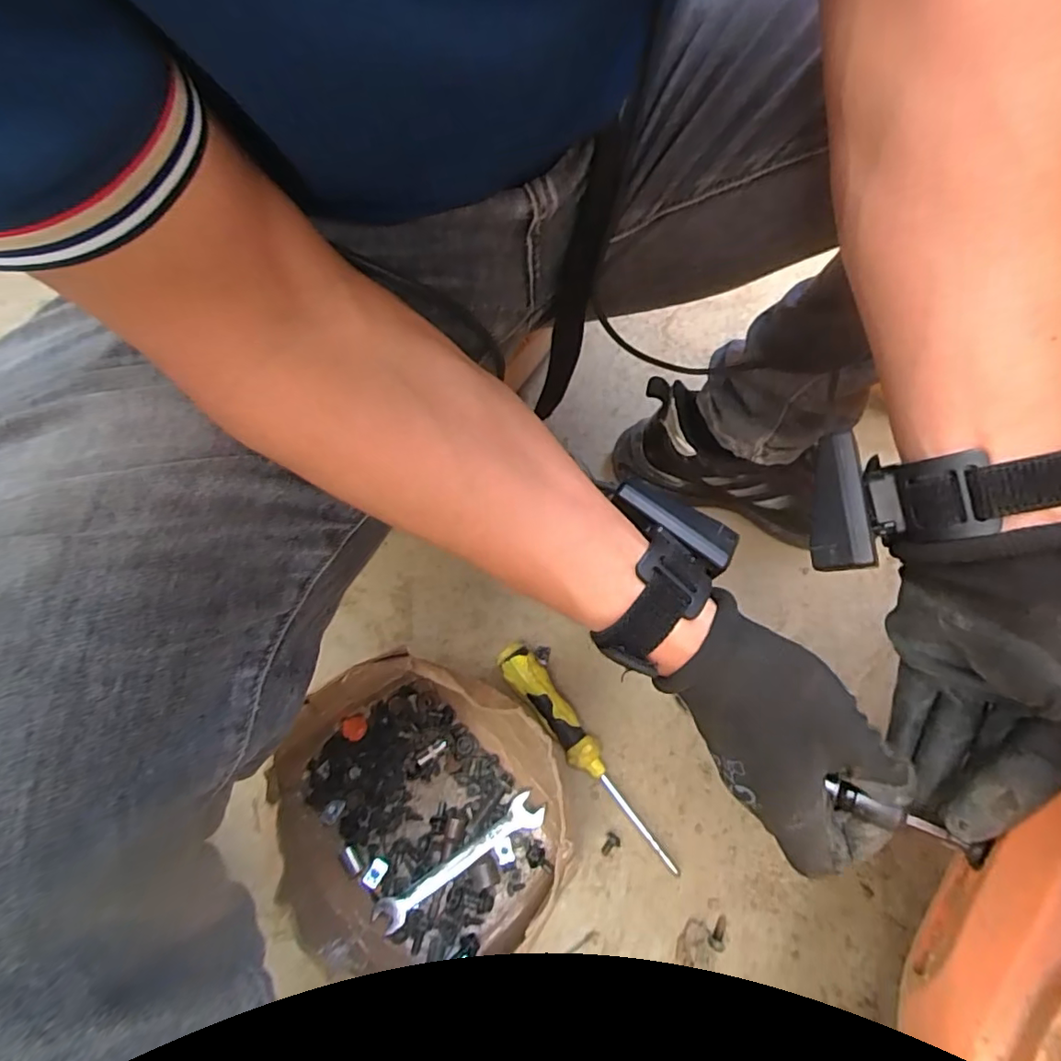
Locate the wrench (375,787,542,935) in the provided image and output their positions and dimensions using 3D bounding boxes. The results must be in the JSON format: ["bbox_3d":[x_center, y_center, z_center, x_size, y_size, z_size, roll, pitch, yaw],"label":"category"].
[{"bbox_3d":[-0.050,0.237,0.401,0.131,0.008,0.023,-30,68,-15],"label":"wrench"}]

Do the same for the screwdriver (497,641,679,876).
[{"bbox_3d":[0.040,0.174,0.440,0.027,0.028,0.196,-33,69,-17],"label":"screwdriver"}]

